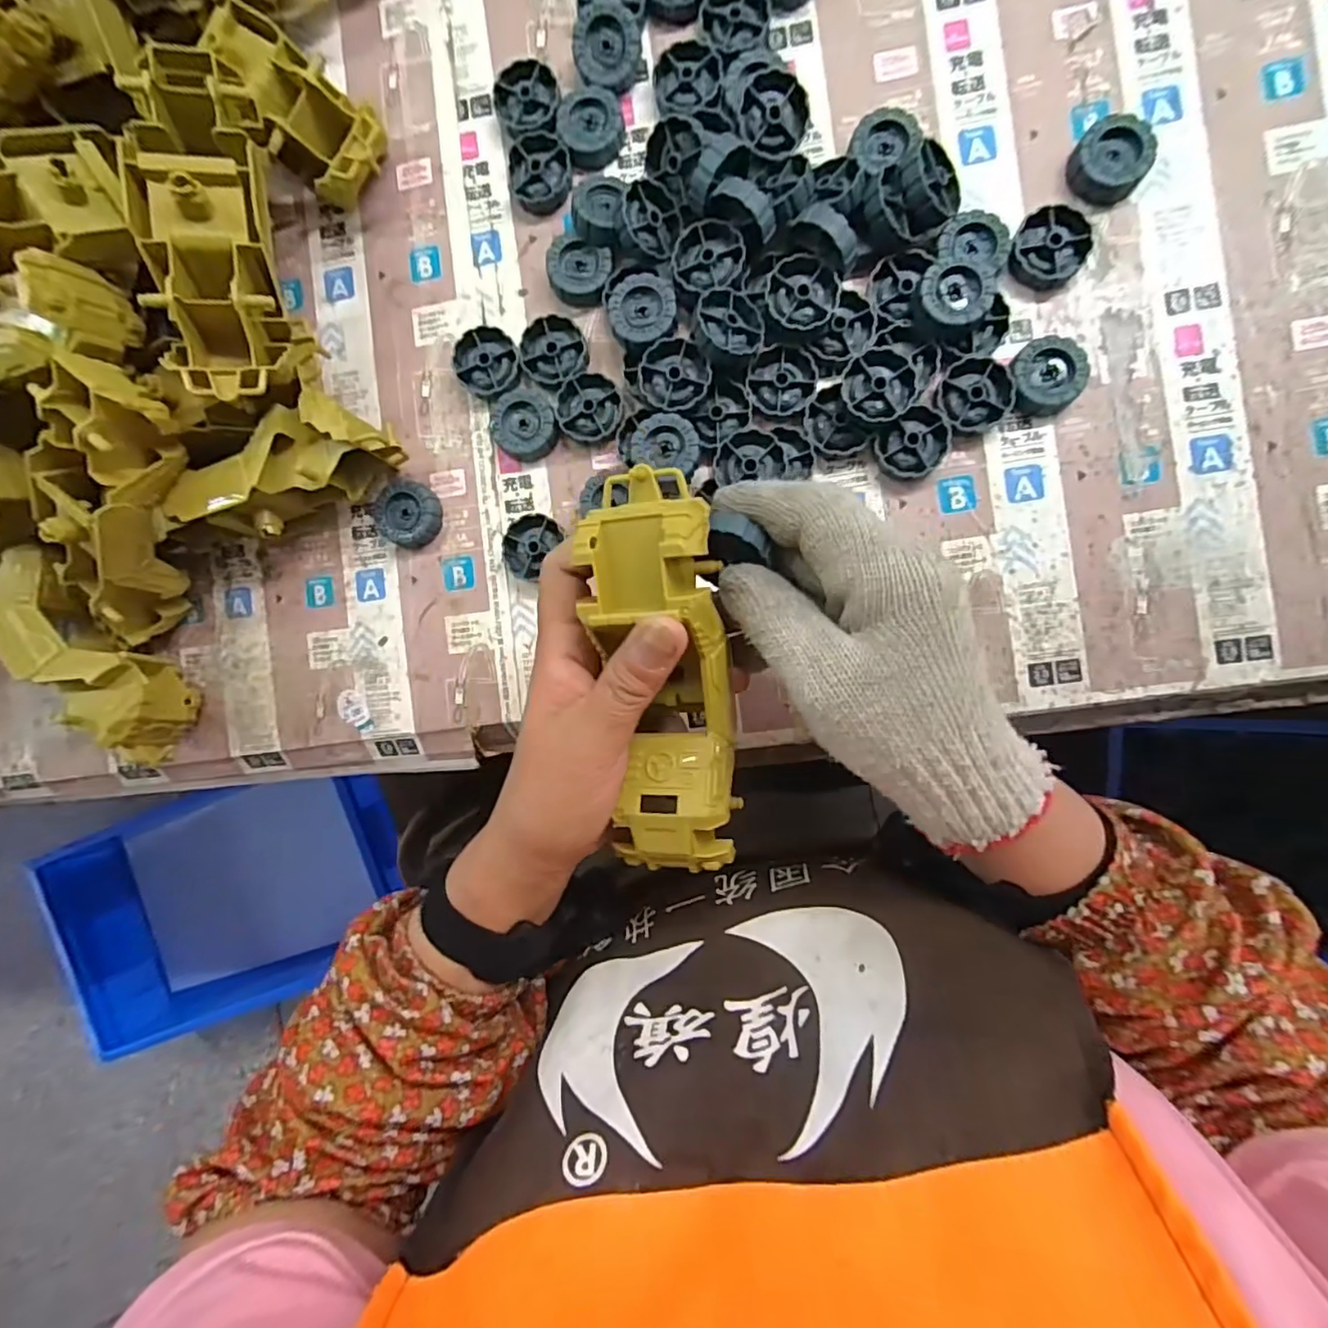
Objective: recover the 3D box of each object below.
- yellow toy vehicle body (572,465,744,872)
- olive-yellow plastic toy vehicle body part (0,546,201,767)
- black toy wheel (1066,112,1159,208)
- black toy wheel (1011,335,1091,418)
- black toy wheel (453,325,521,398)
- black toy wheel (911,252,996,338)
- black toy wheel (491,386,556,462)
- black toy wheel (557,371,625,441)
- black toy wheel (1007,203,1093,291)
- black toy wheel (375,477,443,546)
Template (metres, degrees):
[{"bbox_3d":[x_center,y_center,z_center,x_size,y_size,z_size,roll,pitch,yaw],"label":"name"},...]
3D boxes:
[{"bbox_3d":[0.000,0.005,0.259,0.053,0.047,0.167,-6,101,7],"label":"yellow toy vehicle body"},{"bbox_3d":[-0.354,-0.002,0.379,0.055,0.059,0.150,-42,85,6],"label":"olive-yellow plastic toy vehicle body part"},{"bbox_3d":[0.236,-0.267,0.321,0.038,0.013,0.036,0,90,7],"label":"black toy wheel"},{"bbox_3d":[0.208,-0.155,0.327,0.041,0.014,0.038,0,90,7],"label":"black toy wheel"},{"bbox_3d":[-0.104,-0.178,0.358,0.039,0.013,0.037,0,90,7],"label":"black toy wheel"},{"bbox_3d":[0.153,-0.195,0.322,0.035,0.017,0.035,0,90,7],"label":"black toy wheel"},{"bbox_3d":[-0.082,-0.141,0.359,0.038,0.012,0.041,0,90,7],"label":"black toy wheel"},{"bbox_3d":[-0.043,-0.149,0.354,0.037,0.011,0.036,0,90,7],"label":"black toy wheel"},{"bbox_3d":[0.208,-0.224,0.324,0.037,0.011,0.043,31,94,6],"label":"black toy wheel"},{"bbox_3d":[-0.155,-0.092,0.368,0.037,0.013,0.040,0,90,7],"label":"black toy wheel"}]

